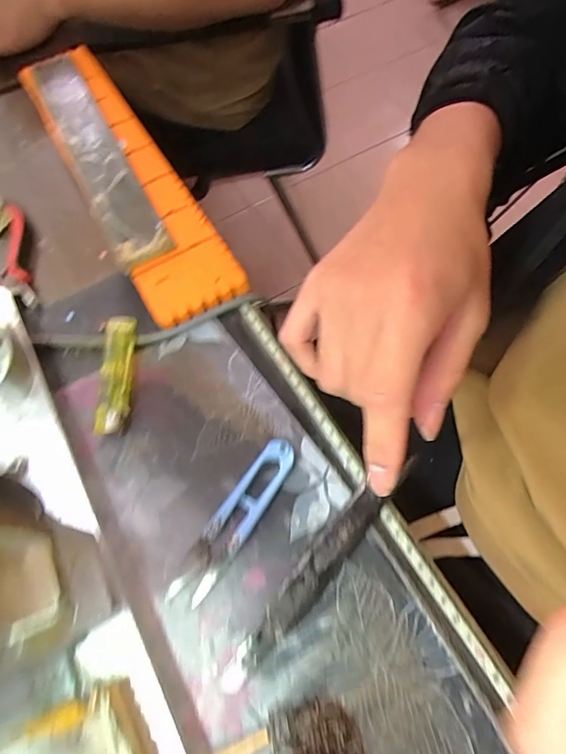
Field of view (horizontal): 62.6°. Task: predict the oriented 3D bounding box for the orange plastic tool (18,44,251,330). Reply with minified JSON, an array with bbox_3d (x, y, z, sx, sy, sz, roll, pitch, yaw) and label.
[{"bbox_3d":[-0.135,-0.175,0.389,0.072,0.018,0.322,-28,67,-11],"label":"orange plastic tool"}]

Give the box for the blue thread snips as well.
[{"bbox_3d":[-0.027,0.081,0.268,0.022,0.010,0.102,32,70,16],"label":"blue thread snips"}]

